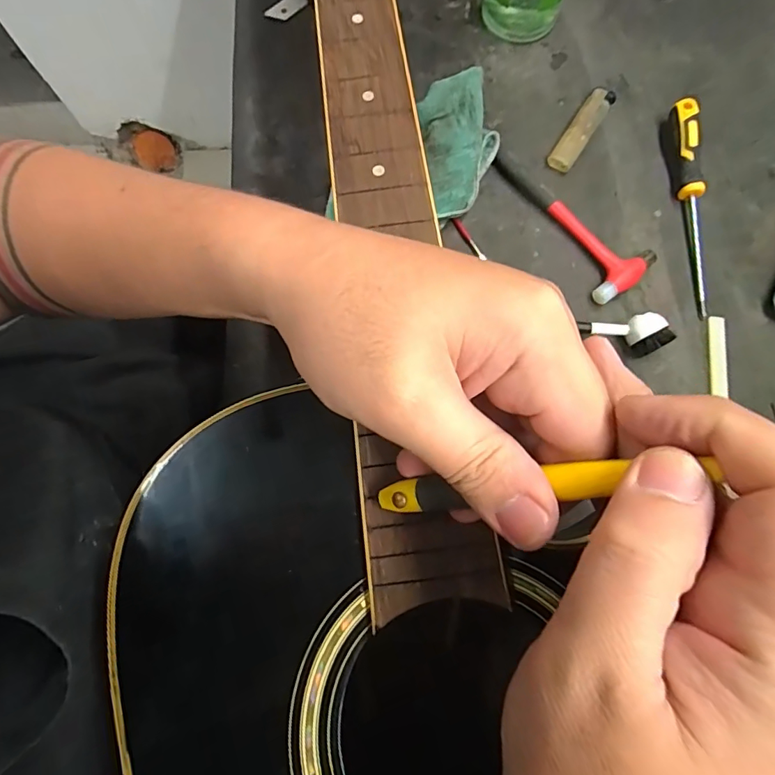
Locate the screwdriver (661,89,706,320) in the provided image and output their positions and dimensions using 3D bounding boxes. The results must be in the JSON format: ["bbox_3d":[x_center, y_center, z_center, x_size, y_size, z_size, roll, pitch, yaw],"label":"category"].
[{"bbox_3d":[0.233,-0.141,0.354,0.018,0.023,0.164,-1,76,-1],"label":"screwdriver"}]

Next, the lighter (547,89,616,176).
[{"bbox_3d":[0.158,-0.210,0.378,0.020,0.012,0.084,33,77,7],"label":"lighter"}]

